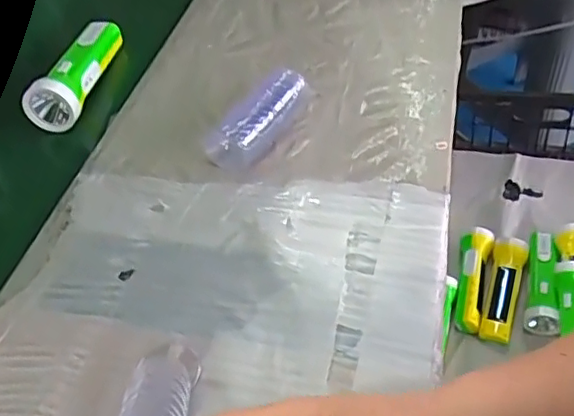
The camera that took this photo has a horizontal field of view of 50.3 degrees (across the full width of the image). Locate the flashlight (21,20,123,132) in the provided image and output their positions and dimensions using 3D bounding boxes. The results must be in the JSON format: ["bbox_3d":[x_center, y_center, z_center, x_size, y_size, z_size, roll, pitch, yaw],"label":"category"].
[{"bbox_3d":[-0.200,-0.130,0.597,0.051,0.048,0.129,14,50,13],"label":"flashlight"}]

